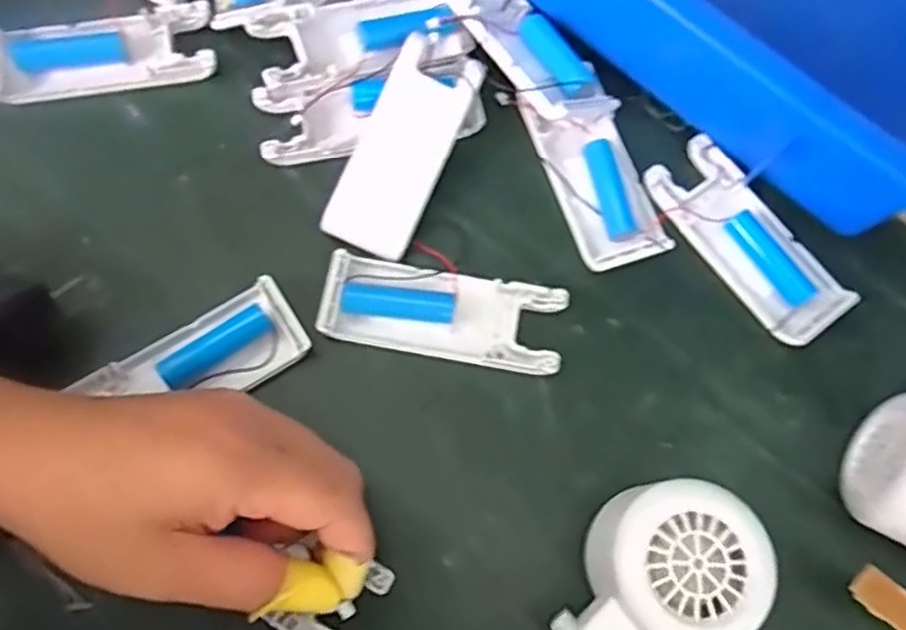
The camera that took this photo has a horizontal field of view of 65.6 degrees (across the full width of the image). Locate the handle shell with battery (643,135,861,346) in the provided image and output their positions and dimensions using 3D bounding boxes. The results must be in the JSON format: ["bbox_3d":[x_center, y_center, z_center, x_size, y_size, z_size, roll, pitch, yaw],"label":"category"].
[{"bbox_3d":[0.138,-0.035,0.330,0.045,0.011,0.104,-36,78,-12],"label":"handle shell with battery"}]

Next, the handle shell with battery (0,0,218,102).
[{"bbox_3d":[-0.174,-0.129,0.350,0.108,0.016,0.038,-11,74,-6],"label":"handle shell with battery"}]

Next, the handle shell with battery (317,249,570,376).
[{"bbox_3d":[-0.004,-0.001,0.315,0.104,0.013,0.040,11,73,0],"label":"handle shell with battery"}]

